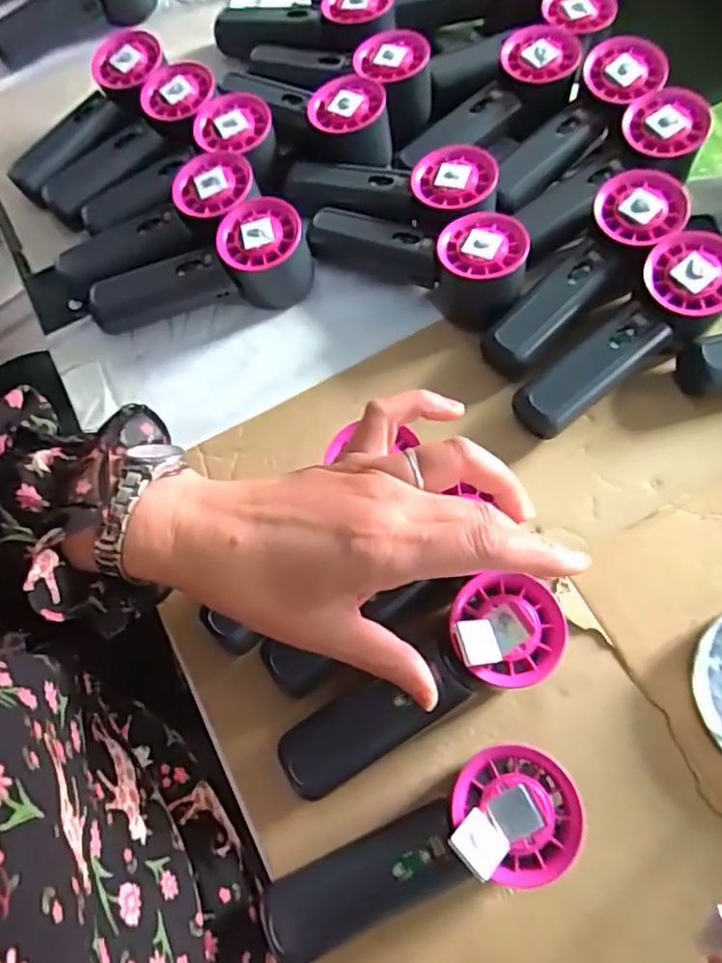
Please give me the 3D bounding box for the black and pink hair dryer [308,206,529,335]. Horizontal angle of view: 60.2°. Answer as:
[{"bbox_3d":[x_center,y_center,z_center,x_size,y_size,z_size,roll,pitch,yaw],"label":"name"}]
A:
[{"bbox_3d":[0.042,-0.162,0.431,0.153,0.048,0.057,32,69,16],"label":"black and pink hair dryer"}]

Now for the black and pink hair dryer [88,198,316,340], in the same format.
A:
[{"bbox_3d":[-0.113,-0.148,0.438,0.154,0.062,0.053,-6,64,0],"label":"black and pink hair dryer"}]

